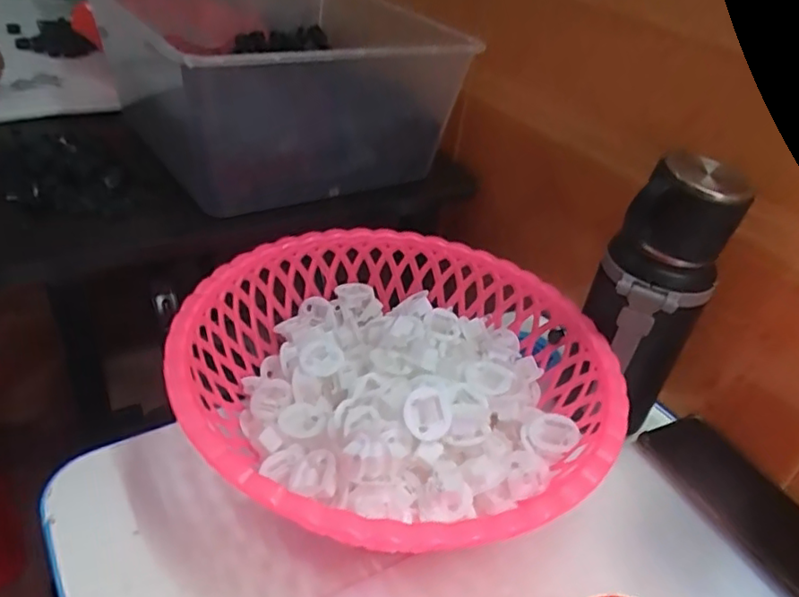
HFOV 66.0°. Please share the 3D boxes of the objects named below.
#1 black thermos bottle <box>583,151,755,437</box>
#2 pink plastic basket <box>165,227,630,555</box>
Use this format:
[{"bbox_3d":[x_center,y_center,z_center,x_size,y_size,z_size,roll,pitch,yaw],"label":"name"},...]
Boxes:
[{"bbox_3d":[0.183,0.002,0.463,0.077,0.205,0.069,-4,38,-16],"label":"black thermos bottle"},{"bbox_3d":[-0.001,0.065,0.449,0.292,0.095,0.290,-13,41,-26],"label":"pink plastic basket"}]

